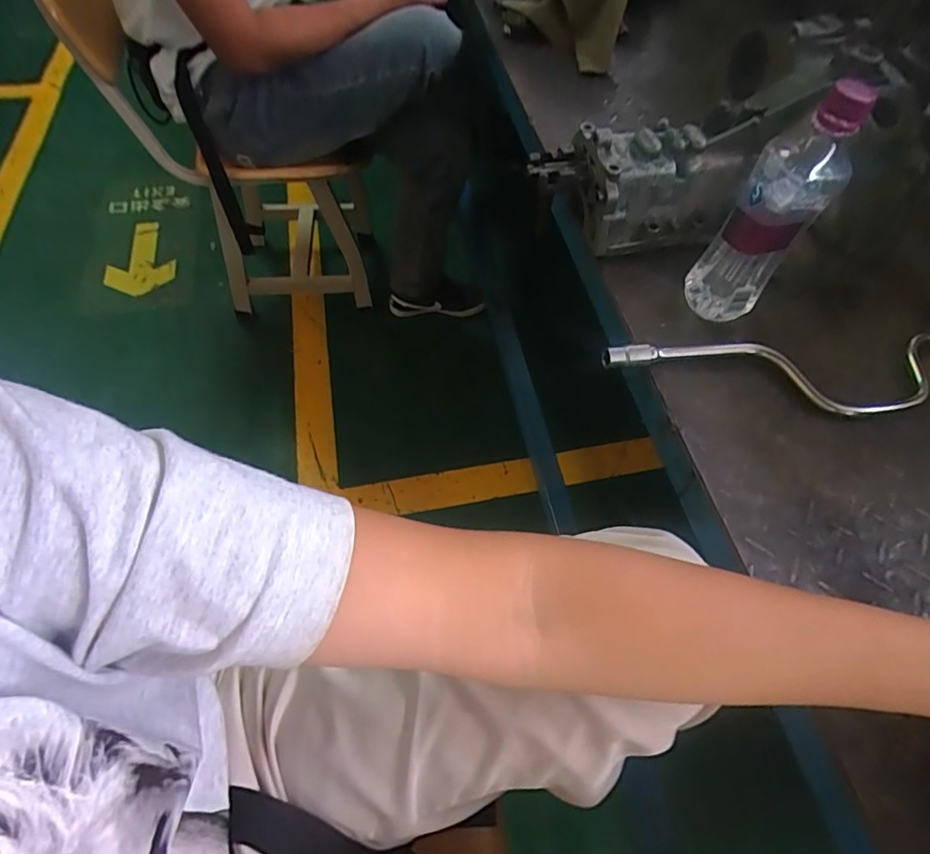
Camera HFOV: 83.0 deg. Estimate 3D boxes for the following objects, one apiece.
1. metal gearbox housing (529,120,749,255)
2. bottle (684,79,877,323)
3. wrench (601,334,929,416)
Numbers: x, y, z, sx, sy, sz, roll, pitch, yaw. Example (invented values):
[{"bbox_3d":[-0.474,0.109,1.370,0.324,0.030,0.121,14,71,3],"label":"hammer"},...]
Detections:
[{"bbox_3d":[0.166,-0.239,0.533,0.200,0.096,0.094,0,58,-4],"label":"metal gearbox housing"},{"bbox_3d":[0.251,-0.173,0.440,0.066,0.198,0.055,33,62,16],"label":"bottle"},{"bbox_3d":[0.304,-0.047,0.472,0.352,0.021,0.079,-4,58,-6],"label":"wrench"}]

